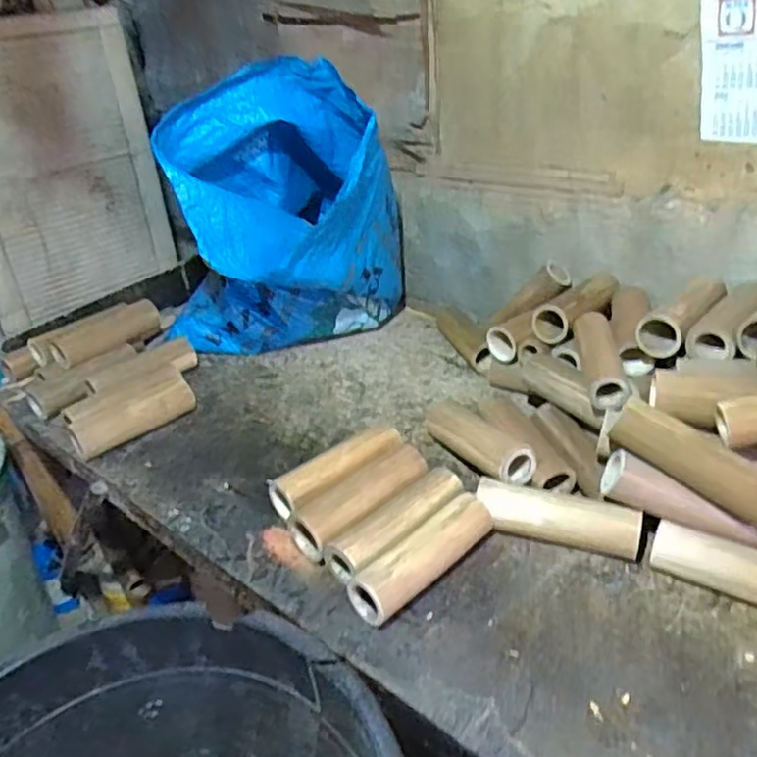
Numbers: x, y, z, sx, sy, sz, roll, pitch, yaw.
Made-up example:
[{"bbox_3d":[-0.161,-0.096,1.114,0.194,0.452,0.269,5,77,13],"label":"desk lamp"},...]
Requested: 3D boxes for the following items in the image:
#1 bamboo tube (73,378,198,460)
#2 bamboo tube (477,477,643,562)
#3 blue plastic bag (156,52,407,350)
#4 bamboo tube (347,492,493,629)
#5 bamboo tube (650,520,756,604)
[{"bbox_3d":[-0.366,0.062,0.989,0.183,0.062,0.066,-28,37,-37],"label":"bamboo tube"},{"bbox_3d":[0.202,0.161,0.746,0.176,0.049,0.043,7,31,20],"label":"bamboo tube"},{"bbox_3d":[-0.143,-0.228,1.052,0.414,0.456,0.271,-10,29,-10],"label":"blue plastic bag"},{"bbox_3d":[0.049,0.190,0.700,0.173,0.054,0.050,-28,37,-36],"label":"bamboo tube"},{"bbox_3d":[0.373,0.199,0.660,0.180,0.046,0.041,13,33,29],"label":"bamboo tube"}]

